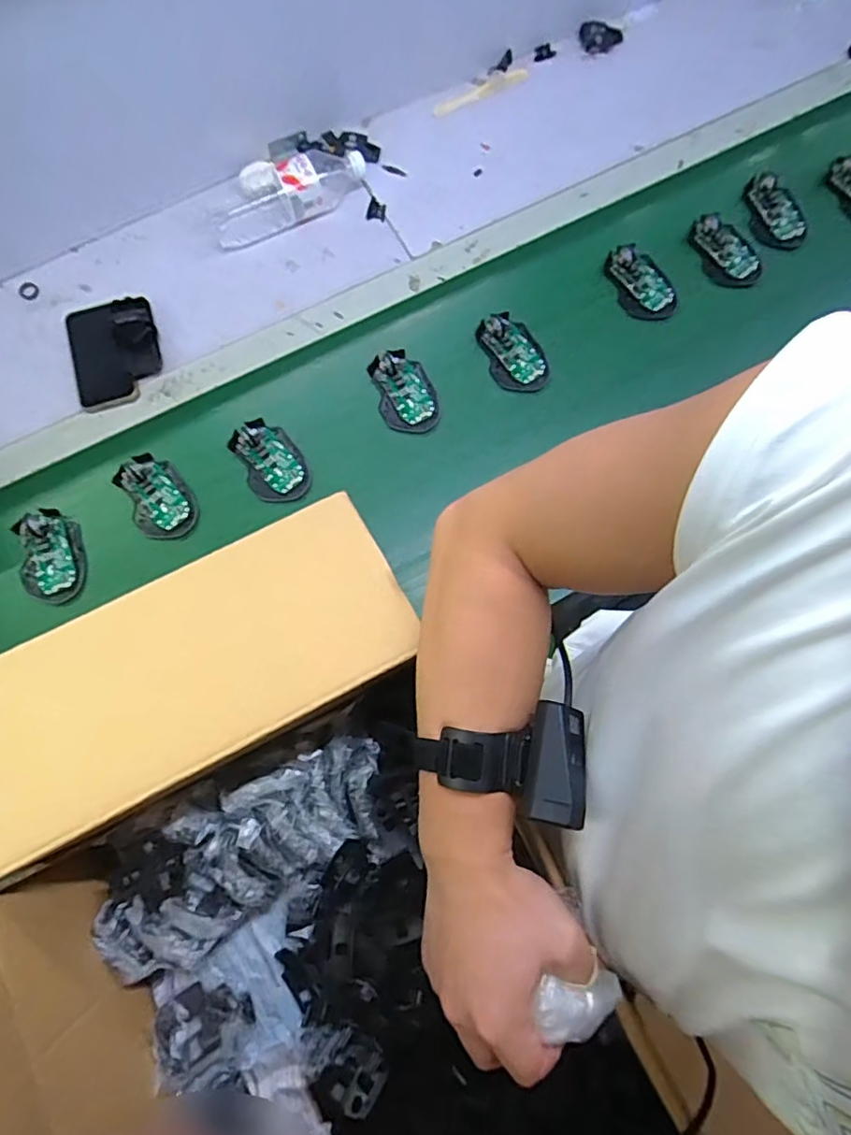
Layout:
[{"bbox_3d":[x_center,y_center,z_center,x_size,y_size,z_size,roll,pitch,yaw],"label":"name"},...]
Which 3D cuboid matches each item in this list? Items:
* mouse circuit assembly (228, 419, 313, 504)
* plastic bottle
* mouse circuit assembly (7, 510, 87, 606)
[{"bbox_3d":[-0.192,-0.132,0.701,0.072,0.017,0.112,-31,76,-11],"label":"mouse circuit assembly"},{"bbox_3d":[-0.184,-0.509,0.773,0.225,0.067,0.059,-27,76,-8],"label":"plastic bottle"},{"bbox_3d":[-0.455,-0.016,0.678,0.075,0.024,0.115,-12,73,-6],"label":"mouse circuit assembly"}]

